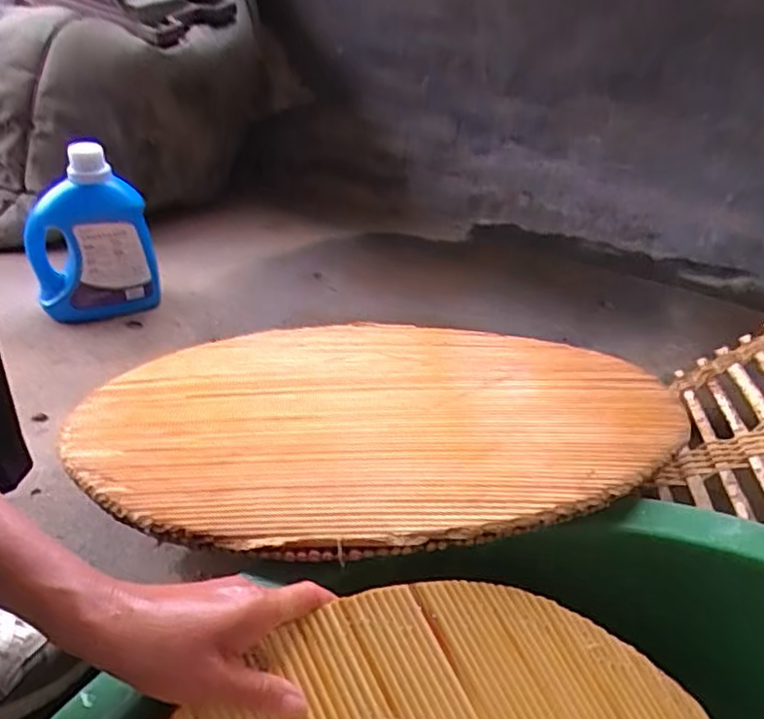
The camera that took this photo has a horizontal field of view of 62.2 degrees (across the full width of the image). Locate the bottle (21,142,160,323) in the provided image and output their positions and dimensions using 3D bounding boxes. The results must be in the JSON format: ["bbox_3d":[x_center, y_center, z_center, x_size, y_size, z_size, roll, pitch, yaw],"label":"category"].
[{"bbox_3d":[-0.463,-0.187,0.997,0.186,0.242,0.086,-8,35,-16],"label":"bottle"}]

